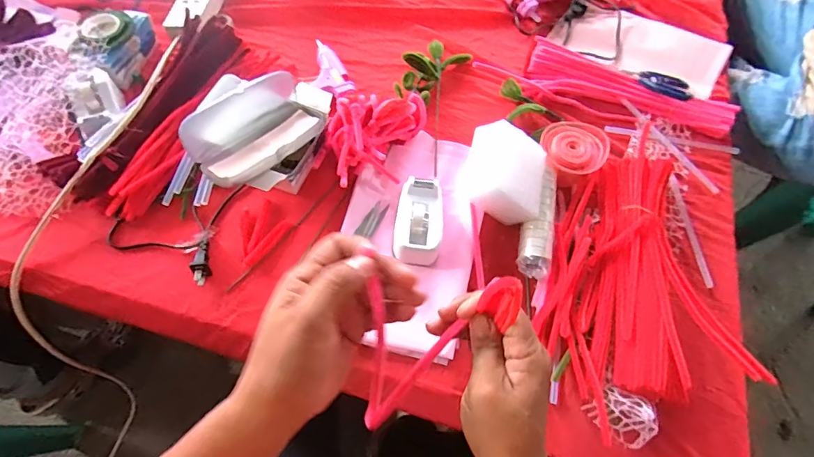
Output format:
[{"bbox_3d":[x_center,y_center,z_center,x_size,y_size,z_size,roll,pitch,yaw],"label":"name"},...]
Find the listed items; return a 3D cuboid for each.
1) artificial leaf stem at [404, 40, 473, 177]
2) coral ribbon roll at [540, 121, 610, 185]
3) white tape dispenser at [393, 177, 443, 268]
[{"bbox_3d":[0.027,-0.186,0.601,0.091,0.039,0.227,16,65,5],"label":"artificial leaf stem"},{"bbox_3d":[0.221,-0.103,0.579,0.089,0.037,0.078,0,65,-2],"label":"coral ribbon roll"},{"bbox_3d":[0.014,-0.005,0.508,0.052,0.040,0.105,8,65,1],"label":"white tape dispenser"}]

